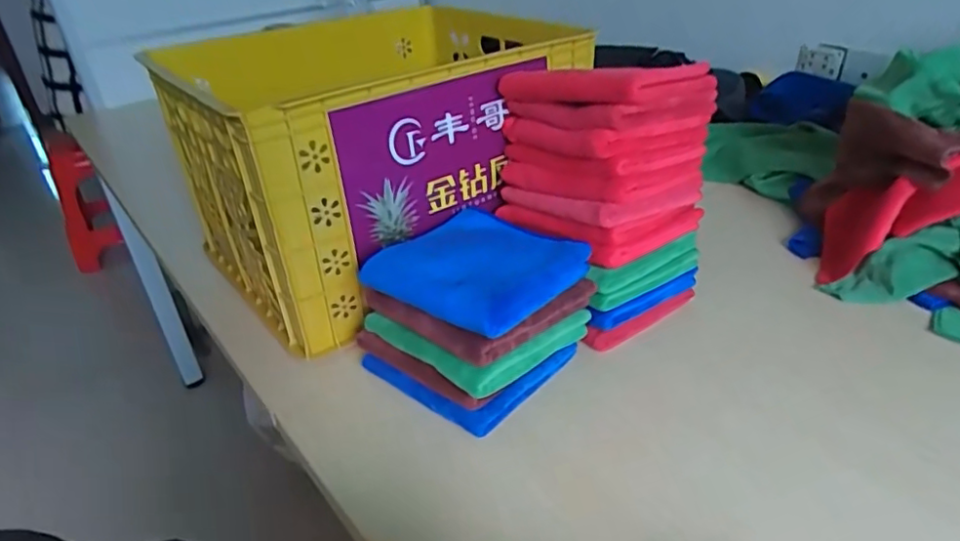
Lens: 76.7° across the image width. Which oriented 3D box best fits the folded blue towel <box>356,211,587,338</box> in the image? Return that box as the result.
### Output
[{"bbox_3d":[-0.001,-0.010,0.615,0.175,0.026,0.171,22,40,36],"label":"folded blue towel"}]

